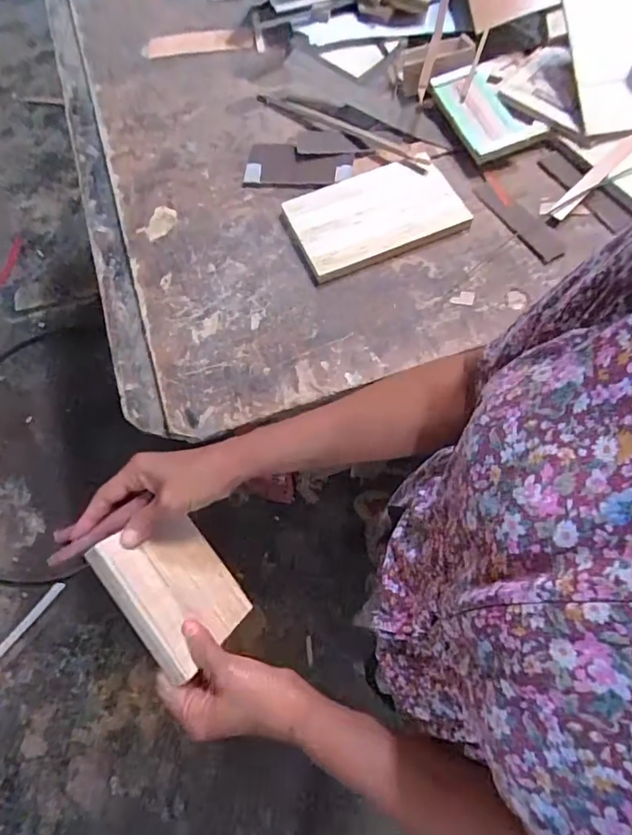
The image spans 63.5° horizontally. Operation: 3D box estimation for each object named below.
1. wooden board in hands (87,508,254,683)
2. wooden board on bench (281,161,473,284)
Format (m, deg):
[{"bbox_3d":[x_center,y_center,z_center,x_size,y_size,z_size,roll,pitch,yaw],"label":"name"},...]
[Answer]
[{"bbox_3d":[-0.113,0.139,0.428,0.012,0.109,0.116,-36,87,25],"label":"wooden board in hands"},{"bbox_3d":[0.082,-0.292,0.730,0.238,0.017,0.153,-24,67,-6],"label":"wooden board on bench"}]

